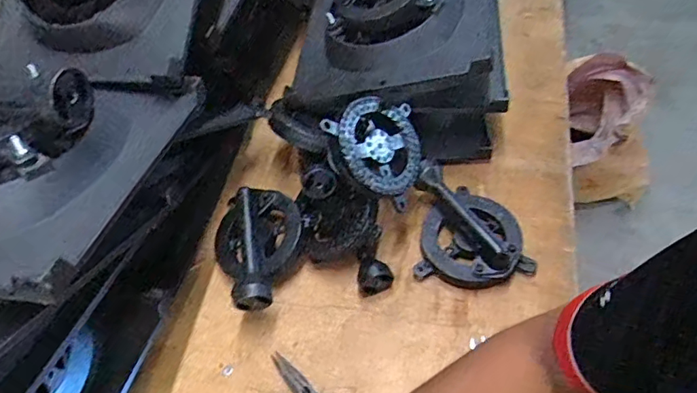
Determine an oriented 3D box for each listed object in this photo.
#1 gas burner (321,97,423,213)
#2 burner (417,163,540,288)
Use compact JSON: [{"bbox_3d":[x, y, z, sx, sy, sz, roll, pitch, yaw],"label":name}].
[{"bbox_3d":[0.038,-0.070,0.681,0.143,0.045,0.145,48,53,-16],"label":"gas burner"},{"bbox_3d":[0.171,0.041,0.688,0.157,0.064,0.159,1,55,6],"label":"burner"}]

